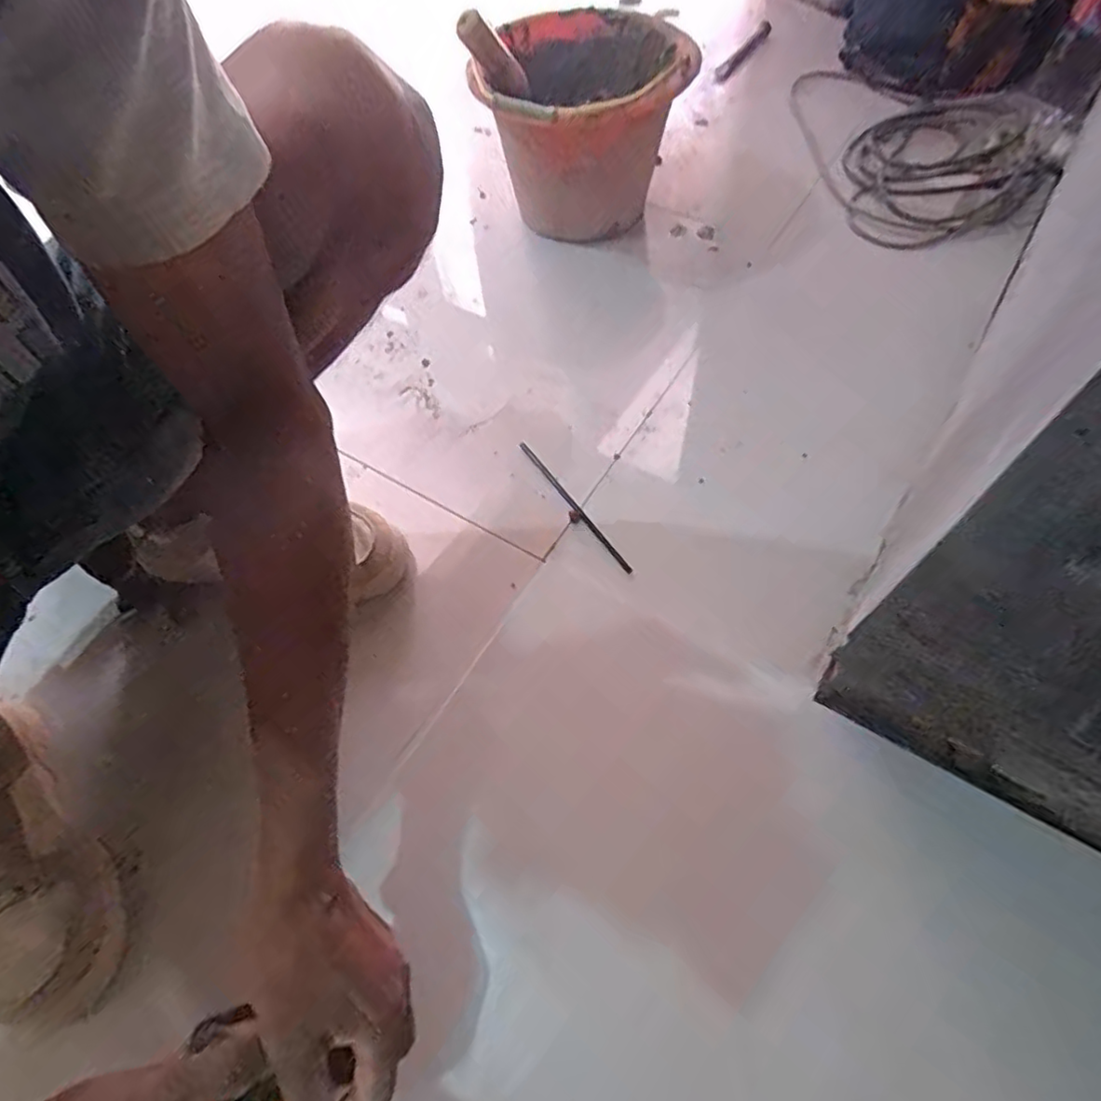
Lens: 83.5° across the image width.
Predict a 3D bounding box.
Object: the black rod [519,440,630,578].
[{"bbox_3d":[0.022,-0.049,0.652,0.008,0.005,0.199,-31,62,-14],"label":"black rod"}]

